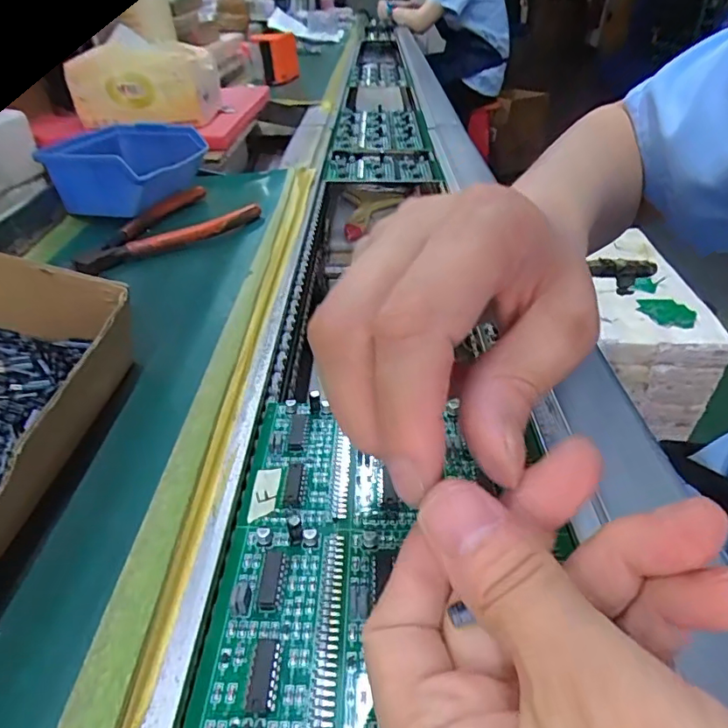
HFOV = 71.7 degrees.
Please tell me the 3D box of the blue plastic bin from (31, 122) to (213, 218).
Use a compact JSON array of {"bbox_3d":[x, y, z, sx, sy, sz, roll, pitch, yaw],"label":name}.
[{"bbox_3d":[-0.194,-0.159,0.407,0.090,0.045,0.101,11,37,14],"label":"blue plastic bin"}]

